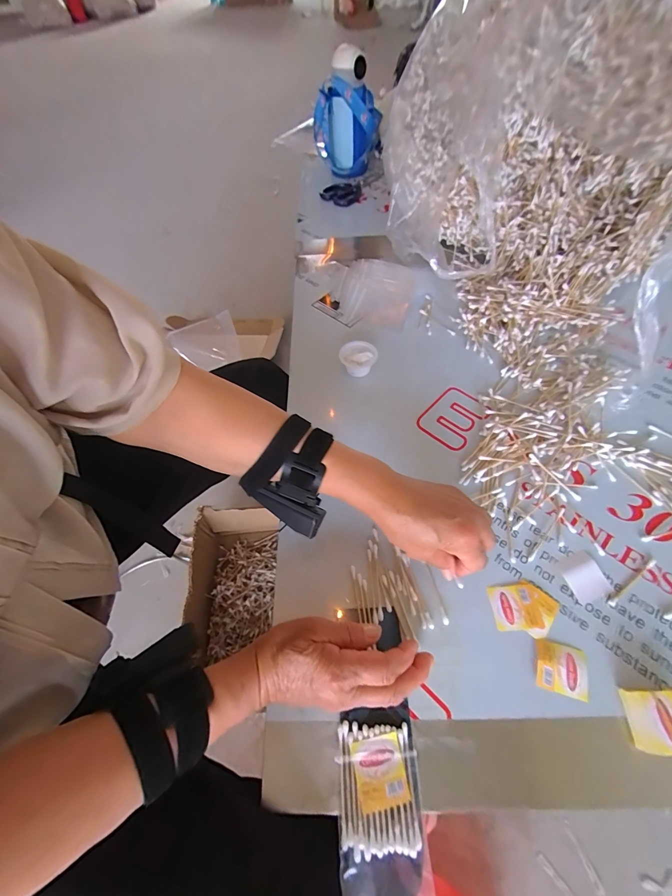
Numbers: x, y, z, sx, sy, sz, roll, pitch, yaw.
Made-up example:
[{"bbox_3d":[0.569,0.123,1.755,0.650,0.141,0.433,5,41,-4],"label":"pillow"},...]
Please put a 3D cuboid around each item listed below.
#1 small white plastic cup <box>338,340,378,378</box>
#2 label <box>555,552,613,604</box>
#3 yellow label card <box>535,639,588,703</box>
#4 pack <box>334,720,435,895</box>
[{"bbox_3d":[0.033,-0.130,0.517,0.054,0.033,0.049,7,59,7],"label":"small white plastic cup"},{"bbox_3d":[0.250,0.130,0.351,0.040,0.004,0.041,-18,59,-8],"label":"label"},{"bbox_3d":[0.202,0.198,0.312,0.043,0.004,0.039,13,60,11],"label":"yellow label card"},{"bbox_3d":[0.035,0.282,0.265,0.064,0.010,0.112,-4,58,1],"label":"pack"}]

